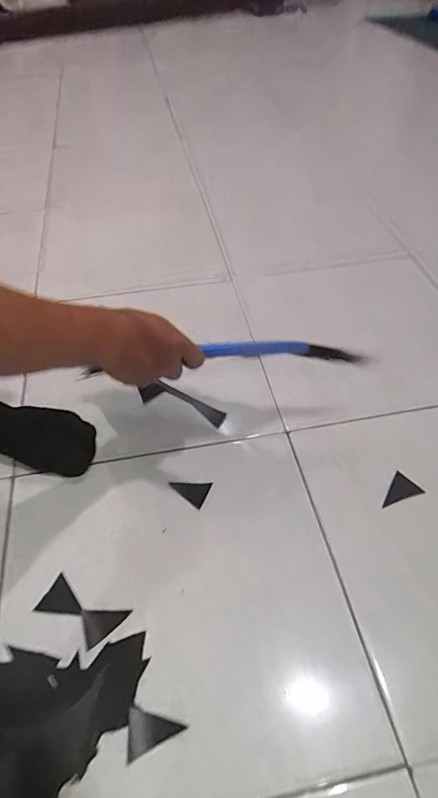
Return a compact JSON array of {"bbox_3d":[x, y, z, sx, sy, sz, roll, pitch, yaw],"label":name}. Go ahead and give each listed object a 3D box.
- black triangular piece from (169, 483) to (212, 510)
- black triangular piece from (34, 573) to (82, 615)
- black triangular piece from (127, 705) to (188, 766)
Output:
[{"bbox_3d":[-0.042,0.125,0.617,0.051,0.006,0.037,19,52,17],"label":"black triangular piece"},{"bbox_3d":[-0.181,0.236,0.524,0.050,0.005,0.044,23,53,20],"label":"black triangular piece"},{"bbox_3d":[-0.068,0.318,0.443,0.056,0.007,0.040,-21,52,-17],"label":"black triangular piece"}]

